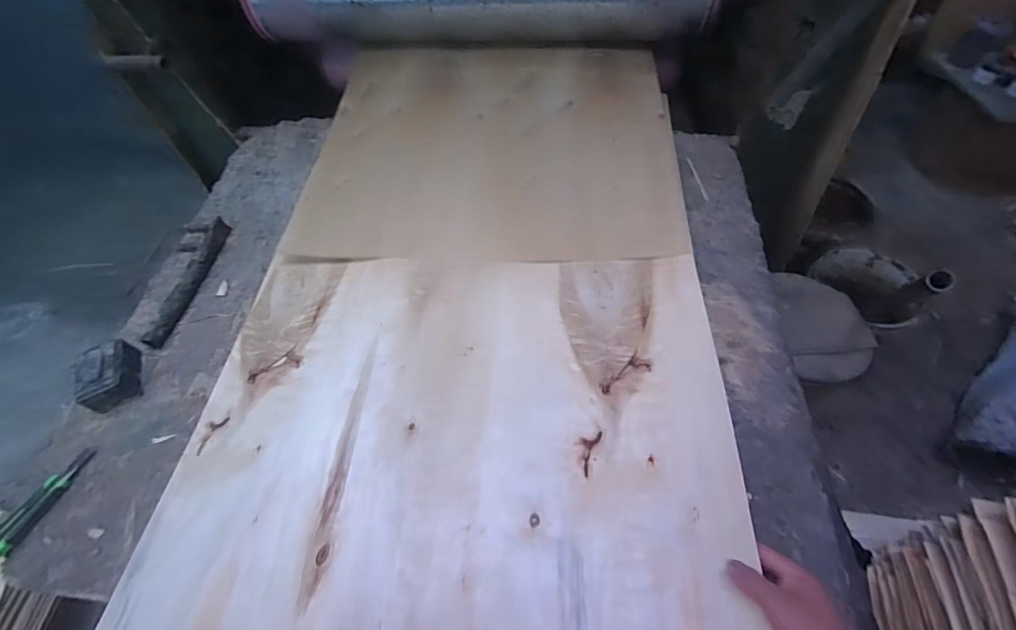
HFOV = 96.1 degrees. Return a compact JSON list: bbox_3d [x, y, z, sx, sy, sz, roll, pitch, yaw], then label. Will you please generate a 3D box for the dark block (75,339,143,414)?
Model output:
[{"bbox_3d":[-0.709,0.106,0.812,0.080,0.063,0.111,-29,58,-13],"label":"dark block"}]

